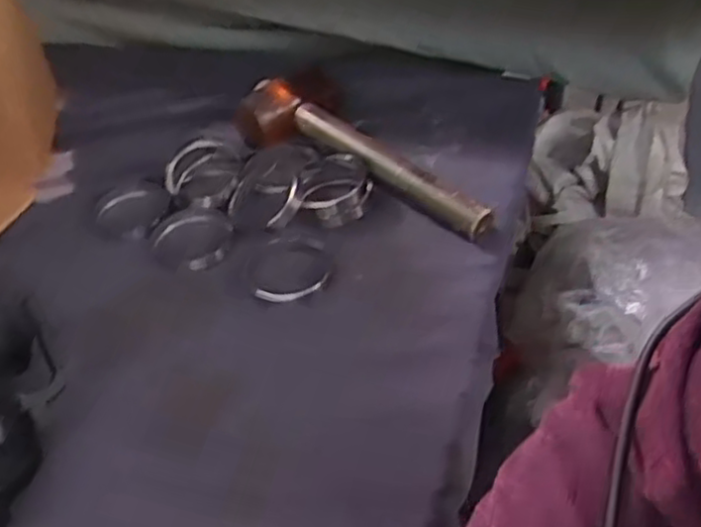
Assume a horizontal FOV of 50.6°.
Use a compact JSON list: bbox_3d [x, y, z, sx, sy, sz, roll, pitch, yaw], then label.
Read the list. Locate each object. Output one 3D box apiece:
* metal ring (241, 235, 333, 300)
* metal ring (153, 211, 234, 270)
[{"bbox_3d":[-0.052,0.006,0.595,0.070,0.009,0.072,-4,45,4],"label":"metal ring"},{"bbox_3d":[-0.134,-0.022,0.644,0.069,0.019,0.058,26,54,29],"label":"metal ring"}]

